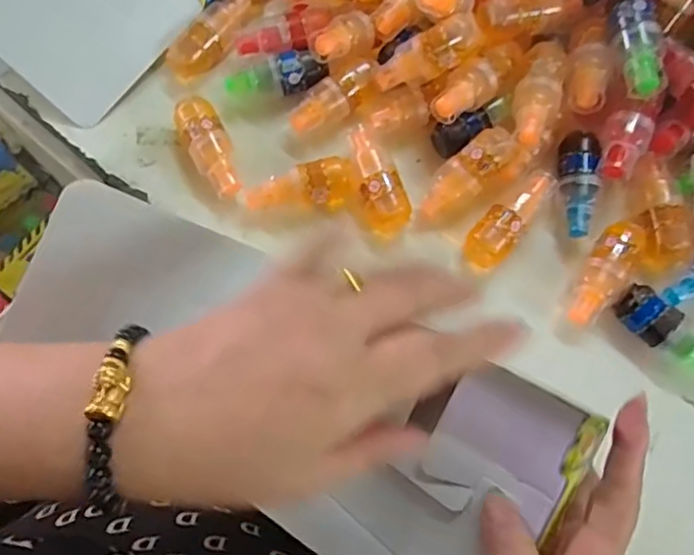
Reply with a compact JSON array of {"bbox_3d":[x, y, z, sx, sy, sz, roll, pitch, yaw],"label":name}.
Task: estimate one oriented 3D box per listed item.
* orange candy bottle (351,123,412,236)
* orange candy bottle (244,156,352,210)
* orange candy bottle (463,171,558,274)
[{"bbox_3d":[0.021,-0.070,0.442,0.031,0.033,0.077,-17,76,-4],"label":"orange candy bottle"},{"bbox_3d":[-0.033,-0.062,0.437,0.076,0.029,0.027,-17,76,-5],"label":"orange candy bottle"},{"bbox_3d":[0.114,-0.043,0.433,0.031,0.024,0.082,35,78,9],"label":"orange candy bottle"}]

